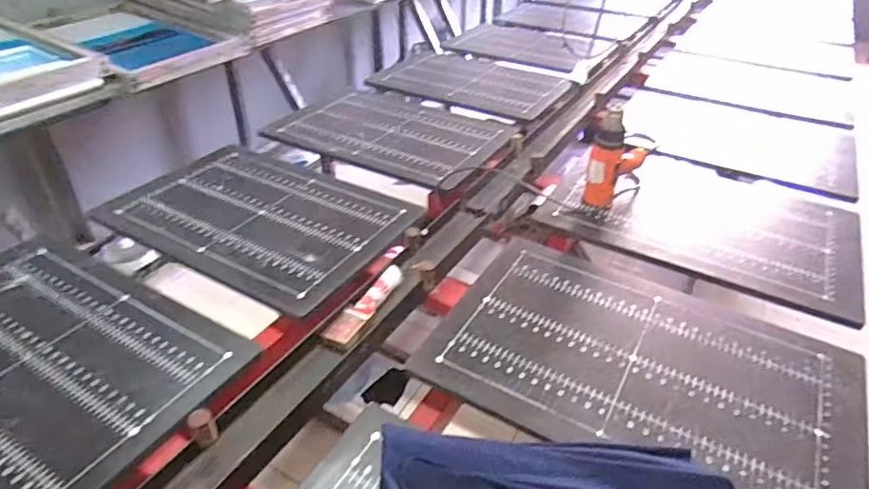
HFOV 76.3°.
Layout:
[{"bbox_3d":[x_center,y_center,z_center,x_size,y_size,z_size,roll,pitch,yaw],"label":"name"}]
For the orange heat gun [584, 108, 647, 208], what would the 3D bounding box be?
[{"bbox_3d":[0.410,-0.209,1.224,0.073,0.214,0.218,24,40,28],"label":"orange heat gun"}]

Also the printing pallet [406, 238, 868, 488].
[{"bbox_3d":[0.325,0.175,0.877,0.613,0.014,0.441,22,39,26],"label":"printing pallet"}]

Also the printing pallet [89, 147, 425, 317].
[{"bbox_3d":[-0.382,-0.072,1.182,0.603,0.022,0.403,19,38,23],"label":"printing pallet"}]

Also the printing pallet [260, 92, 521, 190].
[{"bbox_3d":[-0.087,-0.327,1.525,0.601,0.033,0.448,18,38,22],"label":"printing pallet"}]

